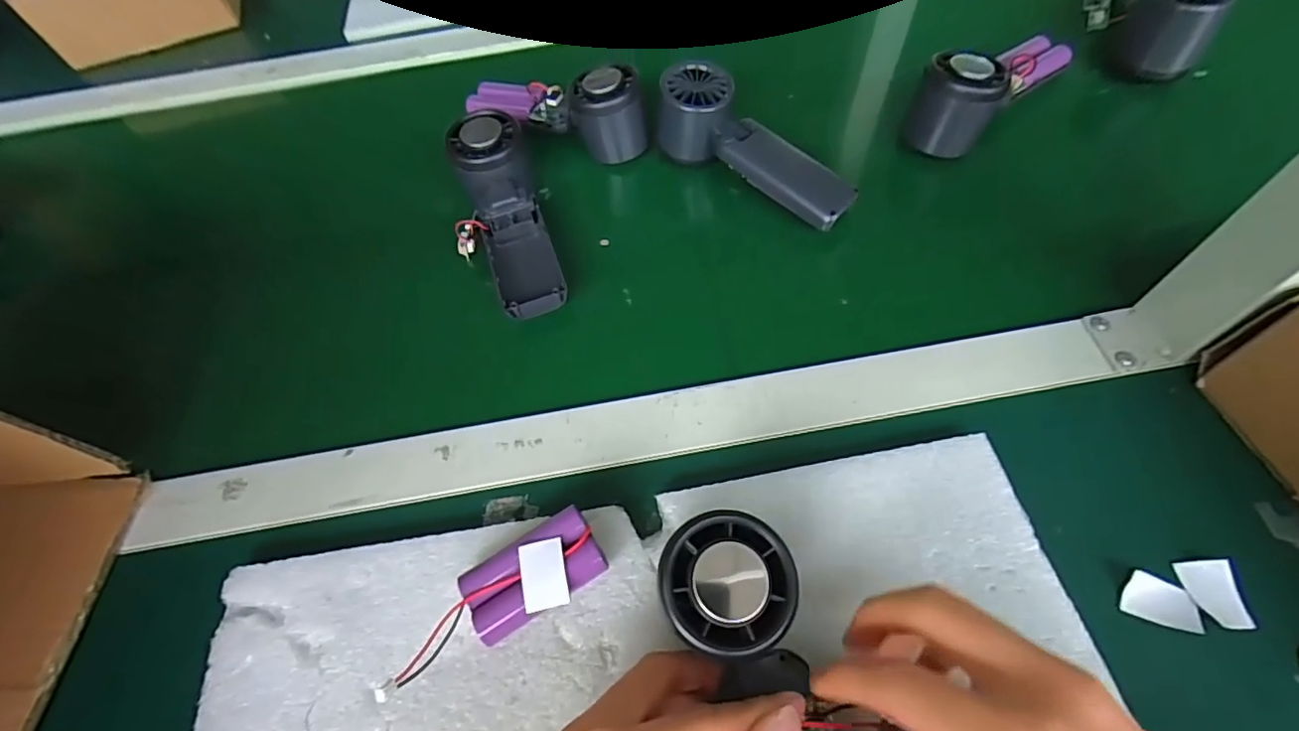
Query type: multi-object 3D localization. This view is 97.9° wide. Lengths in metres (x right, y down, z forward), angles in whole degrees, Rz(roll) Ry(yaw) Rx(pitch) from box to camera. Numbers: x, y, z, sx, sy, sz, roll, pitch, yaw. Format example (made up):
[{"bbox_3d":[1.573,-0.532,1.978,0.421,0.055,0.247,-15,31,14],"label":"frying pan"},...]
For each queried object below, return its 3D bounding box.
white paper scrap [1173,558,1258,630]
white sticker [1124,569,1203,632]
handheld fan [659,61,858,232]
[{"bbox_3d":[0.261,0.104,0.258,0.020,0.007,0.030,-12,59,-3],"label":"white paper scrap"},{"bbox_3d":[0.236,0.108,0.259,0.029,0.004,0.020,17,62,14],"label":"white sticker"},{"bbox_3d":[0.077,-0.160,0.407,0.155,0.053,0.043,34,67,22],"label":"handheld fan"}]

